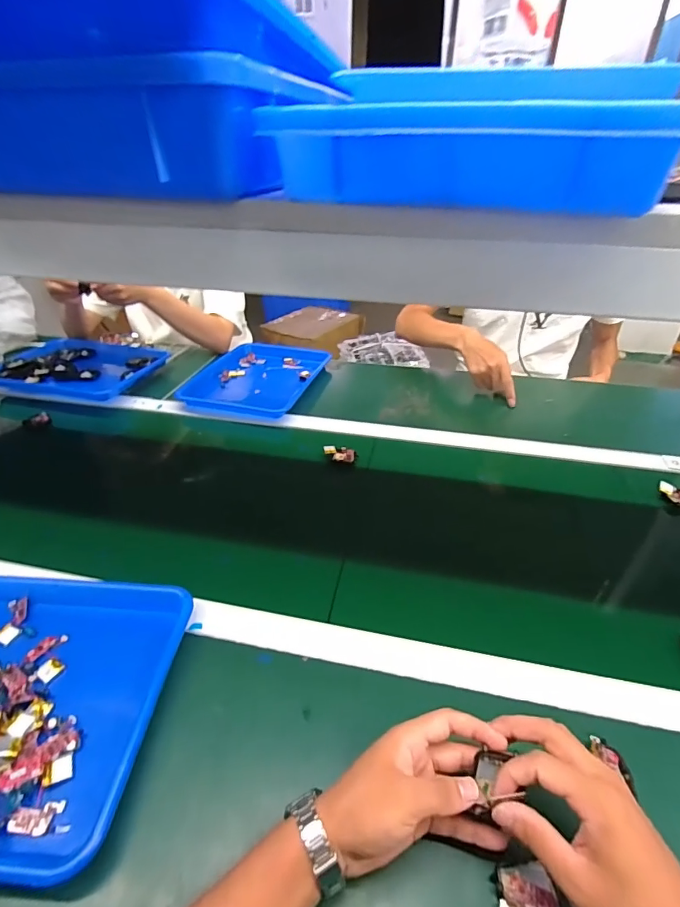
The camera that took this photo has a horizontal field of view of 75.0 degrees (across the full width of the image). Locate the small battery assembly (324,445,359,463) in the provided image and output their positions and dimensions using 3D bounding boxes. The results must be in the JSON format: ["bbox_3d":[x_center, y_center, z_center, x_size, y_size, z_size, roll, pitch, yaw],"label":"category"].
[{"bbox_3d":[0.002,0.000,0.763,0.058,0.017,0.026,5,35,7],"label":"small battery assembly"}]

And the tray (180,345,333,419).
[{"bbox_3d":[-0.181,-0.169,0.978,0.257,0.029,0.312,11,37,16],"label":"tray"}]

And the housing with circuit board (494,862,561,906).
[{"bbox_3d":[0.135,0.320,0.321,0.041,0.012,0.035,0,35,1],"label":"housing with circuit board"}]

